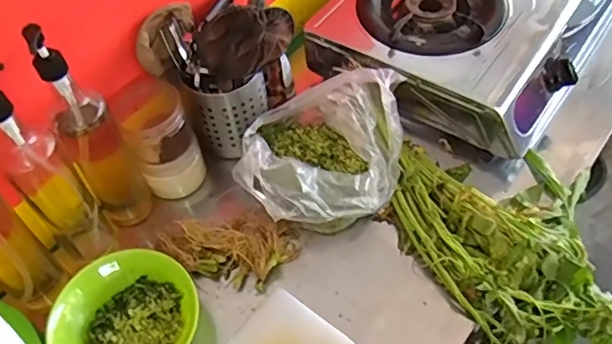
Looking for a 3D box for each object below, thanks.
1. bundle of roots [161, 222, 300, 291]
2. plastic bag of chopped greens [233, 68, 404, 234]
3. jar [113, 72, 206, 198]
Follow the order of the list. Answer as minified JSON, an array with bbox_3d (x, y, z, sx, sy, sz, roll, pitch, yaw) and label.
[{"bbox_3d":[-0.103,0.100,0.740,0.182,0.046,0.096,-1,53,4],"label":"bundle of roots"},{"bbox_3d":[0.025,-0.023,0.748,0.191,0.157,0.203,3,53,7],"label":"plastic bag of chopped greens"},{"bbox_3d":[-0.199,-0.044,0.786,0.086,0.160,0.091,-2,53,3],"label":"jar"}]

